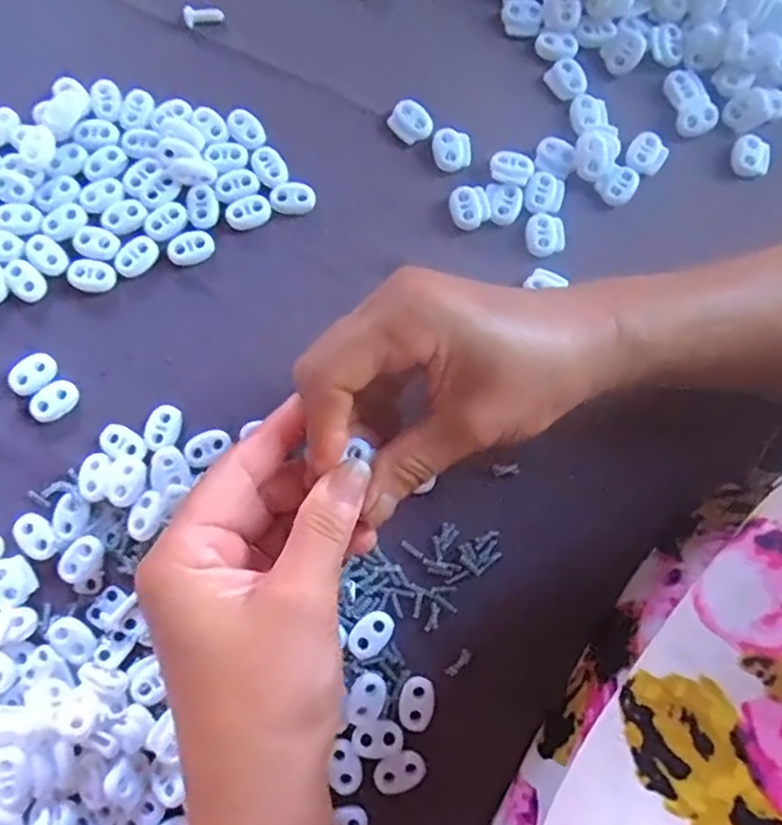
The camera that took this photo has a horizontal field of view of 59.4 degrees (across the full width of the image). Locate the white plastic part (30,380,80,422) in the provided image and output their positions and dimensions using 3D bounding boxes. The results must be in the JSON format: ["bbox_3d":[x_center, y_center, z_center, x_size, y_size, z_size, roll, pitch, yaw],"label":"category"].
[{"bbox_3d":[-0.161,-0.006,0.327,0.023,0.004,0.016,-43,83,-7],"label":"white plastic part"}]

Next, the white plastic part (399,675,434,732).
[{"bbox_3d":[0.011,0.131,0.308,0.015,0.004,0.023,5,81,0],"label":"white plastic part"}]

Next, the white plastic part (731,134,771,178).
[{"bbox_3d":[0.188,-0.134,0.357,0.018,0.004,0.022,9,81,1],"label":"white plastic part"}]

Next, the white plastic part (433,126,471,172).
[{"bbox_3d":[0.032,-0.136,0.352,0.018,0.004,0.023,-7,81,-1],"label":"white plastic part"}]

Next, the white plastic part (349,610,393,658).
[{"bbox_3d":[-0.009,0.100,0.311,0.022,0.006,0.015,-43,83,-6],"label":"white plastic part"}]

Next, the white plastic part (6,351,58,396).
[{"bbox_3d":[-0.172,-0.019,0.328,0.023,0.004,0.017,-42,83,-6],"label":"white plastic part"}]

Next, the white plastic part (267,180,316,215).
[{"bbox_3d":[-0.050,-0.108,0.346,0.023,0.004,0.016,0,81,0],"label":"white plastic part"}]

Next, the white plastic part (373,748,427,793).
[{"bbox_3d":[0.004,0.158,0.299,0.022,0.004,0.015,-27,82,-4],"label":"white plastic part"}]

